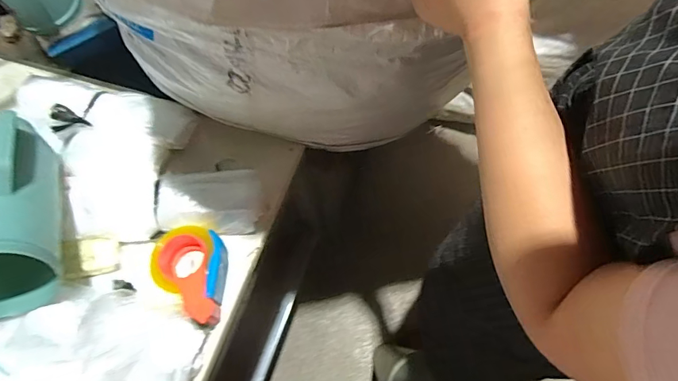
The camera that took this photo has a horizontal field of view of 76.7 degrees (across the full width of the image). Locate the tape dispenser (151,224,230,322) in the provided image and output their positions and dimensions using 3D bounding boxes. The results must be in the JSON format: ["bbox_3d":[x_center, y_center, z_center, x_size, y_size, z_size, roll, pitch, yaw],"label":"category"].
[{"bbox_3d":[-0.254,0.140,0.723,0.124,0.062,0.161,4,66,3],"label":"tape dispenser"}]

